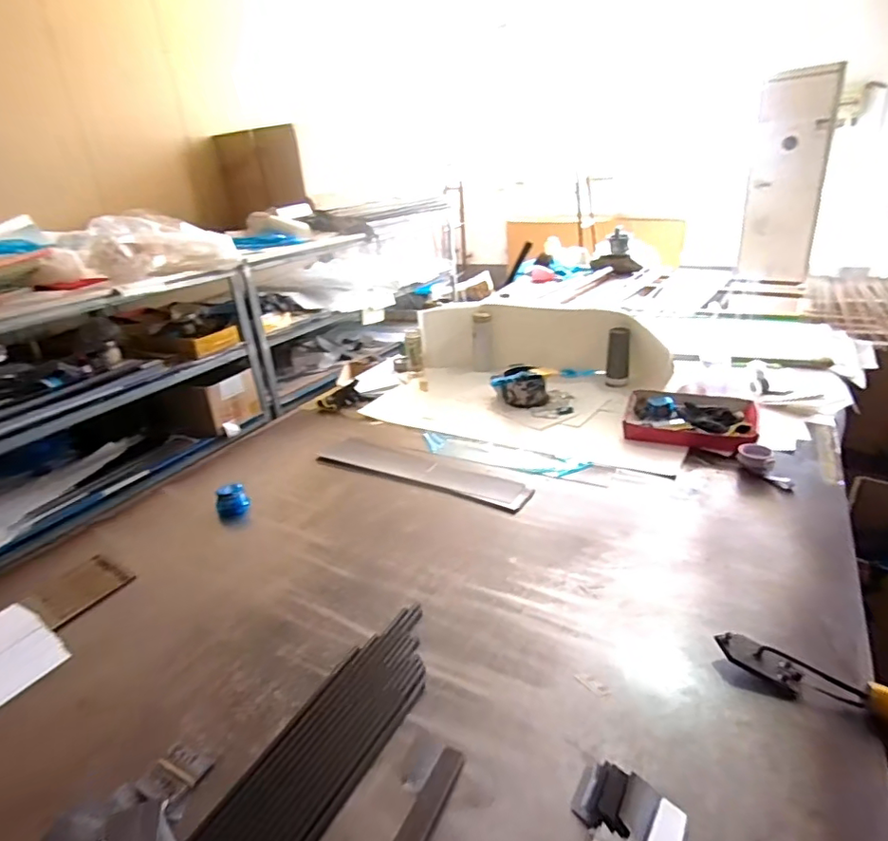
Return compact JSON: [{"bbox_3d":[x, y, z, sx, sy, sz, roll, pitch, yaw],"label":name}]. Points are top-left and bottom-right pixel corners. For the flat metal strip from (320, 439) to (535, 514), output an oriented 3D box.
[{"bbox_3d":[-0.061,0.121,1.311,0.565,0.010,0.109,9,28,29],"label":"flat metal strip"}]

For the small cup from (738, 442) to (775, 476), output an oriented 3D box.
[{"bbox_3d":[0.696,0.086,1.201,0.073,0.052,0.069,10,28,30],"label":"small cup"}]

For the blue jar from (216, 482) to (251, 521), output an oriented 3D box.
[{"bbox_3d":[-0.479,0.187,1.219,0.072,0.070,0.054,-15,27,-20],"label":"blue jar"}]

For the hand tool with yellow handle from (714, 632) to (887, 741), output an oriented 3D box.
[{"bbox_3d":[0.512,0.351,0.706,0.276,0.045,0.050,12,30,30],"label":"hand tool with yellow handle"}]

